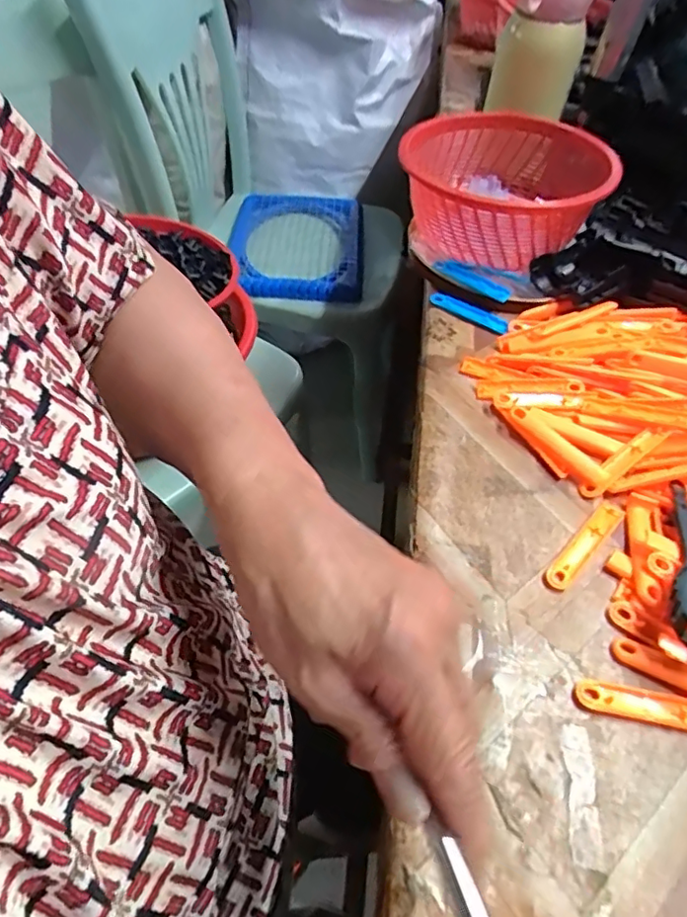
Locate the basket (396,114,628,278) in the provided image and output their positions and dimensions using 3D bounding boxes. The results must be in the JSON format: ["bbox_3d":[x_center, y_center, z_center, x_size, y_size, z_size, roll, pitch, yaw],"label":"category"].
[{"bbox_3d":[0.141,-0.241,0.520,0.174,0.089,0.190,5,50,2],"label":"basket"}]

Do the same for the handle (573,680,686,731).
[{"bbox_3d":[0.155,0.123,0.276,0.077,0.004,0.015,10,50,6],"label":"handle"}]

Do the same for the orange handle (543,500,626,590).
[{"bbox_3d":[0.146,0.050,0.337,0.015,0.004,0.075,37,58,26],"label":"orange handle"}]

